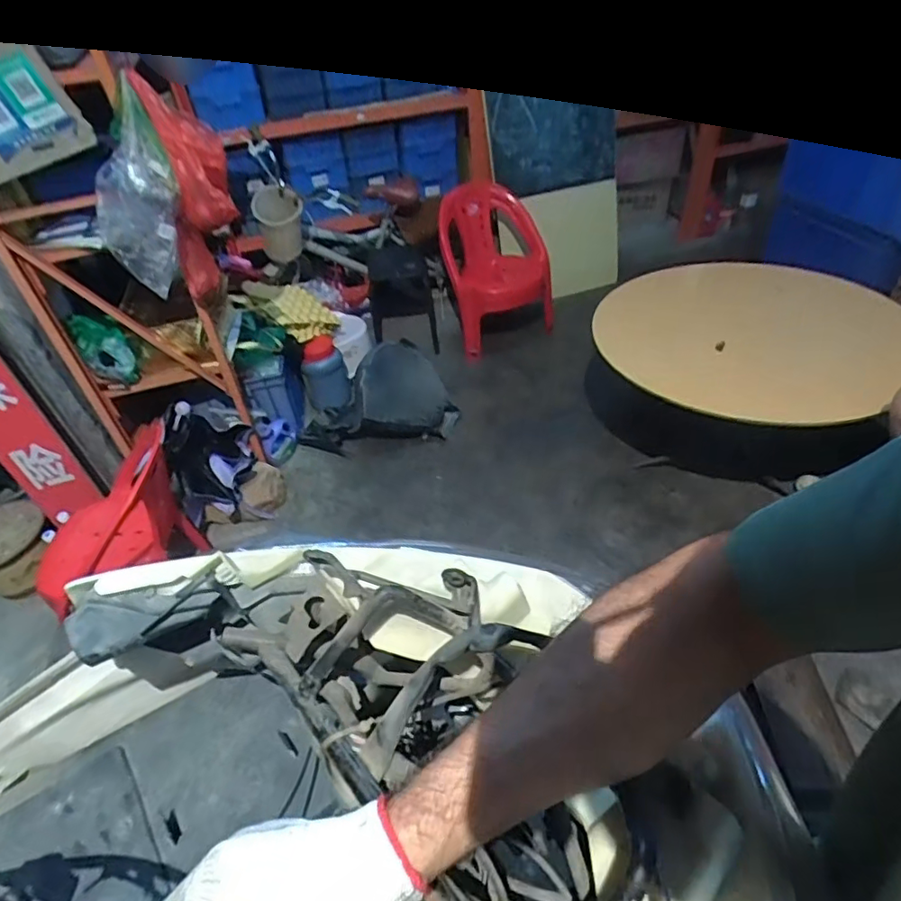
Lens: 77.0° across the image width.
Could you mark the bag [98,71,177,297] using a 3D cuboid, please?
[{"bbox_3d":[-0.767,-0.628,1.383,0.150,0.447,0.130,-13,39,-38],"label":"bag"}]

